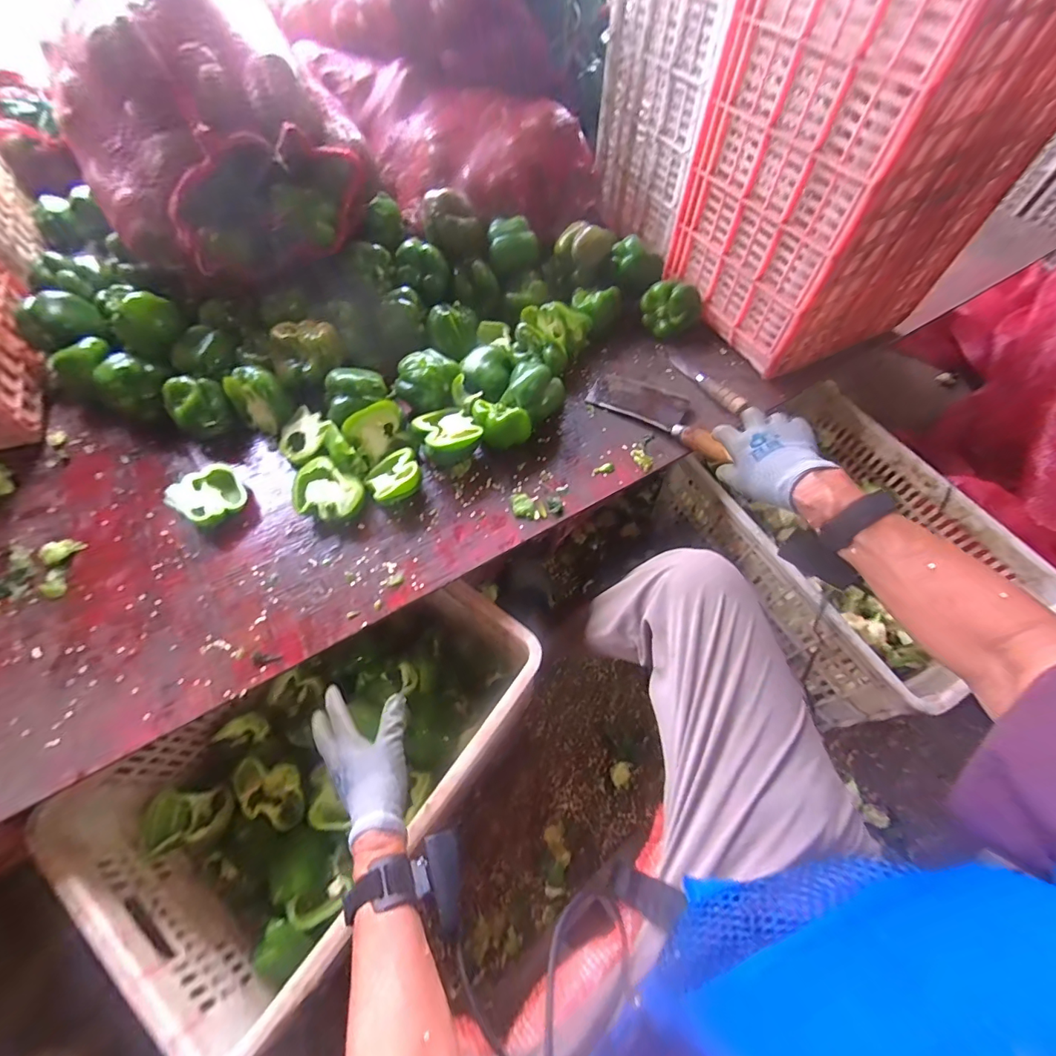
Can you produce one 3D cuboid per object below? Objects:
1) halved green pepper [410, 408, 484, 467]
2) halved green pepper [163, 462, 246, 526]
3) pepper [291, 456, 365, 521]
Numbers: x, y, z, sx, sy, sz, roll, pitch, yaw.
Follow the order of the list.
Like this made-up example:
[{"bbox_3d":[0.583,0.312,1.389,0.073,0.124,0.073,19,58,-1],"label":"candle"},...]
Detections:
[{"bbox_3d":[-0.112,-0.131,0.657,0.078,0.050,0.071,1,60,-2],"label":"halved green pepper"},{"bbox_3d":[-0.399,-0.037,0.587,0.080,0.043,0.087,-40,69,-22],"label":"halved green pepper"},{"bbox_3d":[-0.251,-0.038,0.585,0.088,0.052,0.073,31,63,15],"label":"pepper"}]

